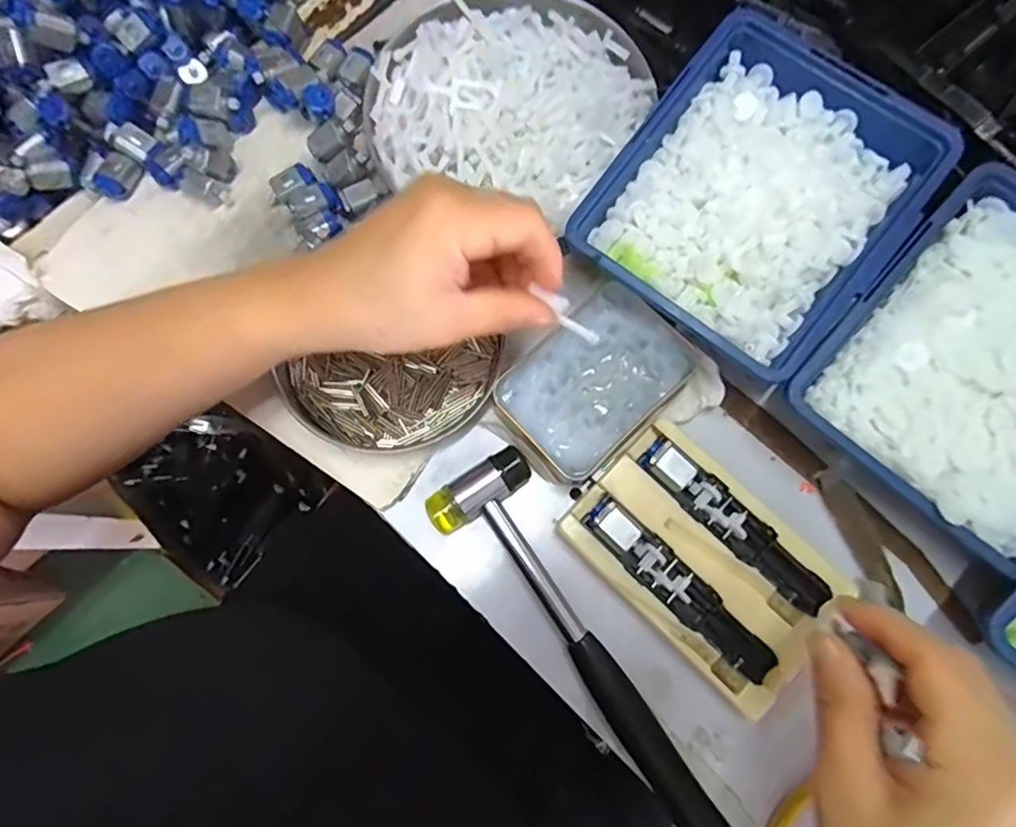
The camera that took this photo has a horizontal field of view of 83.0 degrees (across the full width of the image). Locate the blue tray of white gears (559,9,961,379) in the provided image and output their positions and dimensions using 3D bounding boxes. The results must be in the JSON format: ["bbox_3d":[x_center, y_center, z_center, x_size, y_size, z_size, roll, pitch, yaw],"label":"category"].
[{"bbox_3d":[0.137,-0.120,0.318,0.146,0.043,0.167,37,79,10],"label":"blue tray of white gears"}]

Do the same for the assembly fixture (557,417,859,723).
[{"bbox_3d":[0.108,0.076,0.310,0.135,0.024,0.094,43,80,11],"label":"assembly fixture"}]

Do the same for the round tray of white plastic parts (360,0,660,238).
[{"bbox_3d":[0.001,-0.202,0.368,0.165,0.026,0.157,0,76,1],"label":"round tray of white plastic parts"}]

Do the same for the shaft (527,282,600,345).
[{"bbox_3d":[0.027,-0.046,0.267,0.042,0.009,0.007,38,77,-22],"label":"shaft"}]

